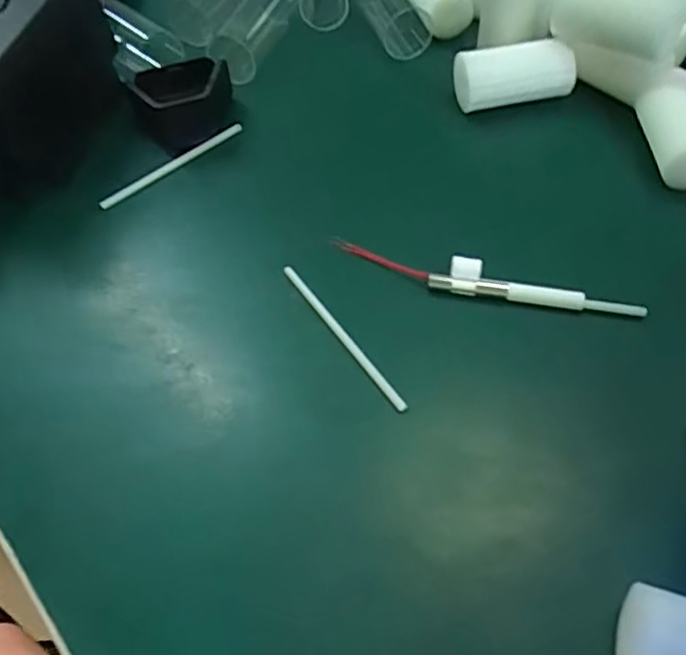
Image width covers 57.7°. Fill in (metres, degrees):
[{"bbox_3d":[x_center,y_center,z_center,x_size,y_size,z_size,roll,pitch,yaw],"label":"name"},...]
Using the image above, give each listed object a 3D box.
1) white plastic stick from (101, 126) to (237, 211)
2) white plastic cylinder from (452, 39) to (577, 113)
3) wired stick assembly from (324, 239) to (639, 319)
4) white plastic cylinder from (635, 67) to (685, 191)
[{"bbox_3d":[-0.062,-0.060,0.229,0.060,0.005,0.004,-39,64,-20],"label":"white plastic stick"},{"bbox_3d":[0.064,-0.095,0.232,0.042,0.018,0.018,-9,55,-2],"label":"white plastic cylinder"},{"bbox_3d":[0.041,-0.015,0.186,0.091,0.007,0.009,11,59,10],"label":"wired stick assembly"},{"bbox_3d":[0.112,-0.069,0.208,0.020,0.021,0.041,-4,55,1],"label":"white plastic cylinder"}]

